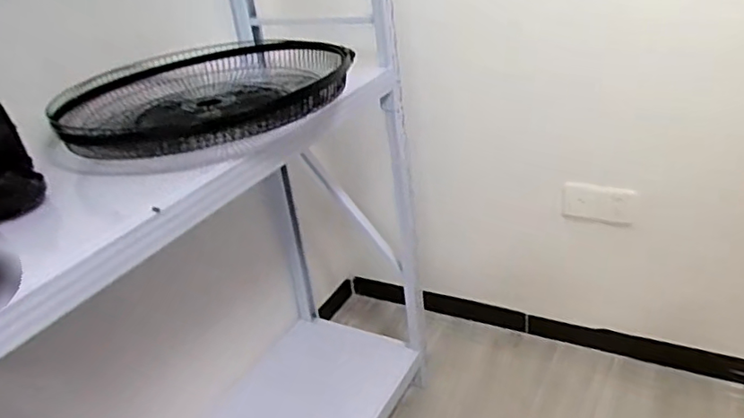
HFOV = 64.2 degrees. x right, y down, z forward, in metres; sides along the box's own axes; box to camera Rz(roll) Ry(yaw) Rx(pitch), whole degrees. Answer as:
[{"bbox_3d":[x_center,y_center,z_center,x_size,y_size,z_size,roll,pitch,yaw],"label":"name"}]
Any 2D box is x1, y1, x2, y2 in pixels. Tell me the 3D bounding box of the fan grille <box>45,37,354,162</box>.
[{"bbox_3d":[-0.307,-0.202,1.113,0.516,0.106,0.538,-19,30,-20],"label":"fan grille"}]

